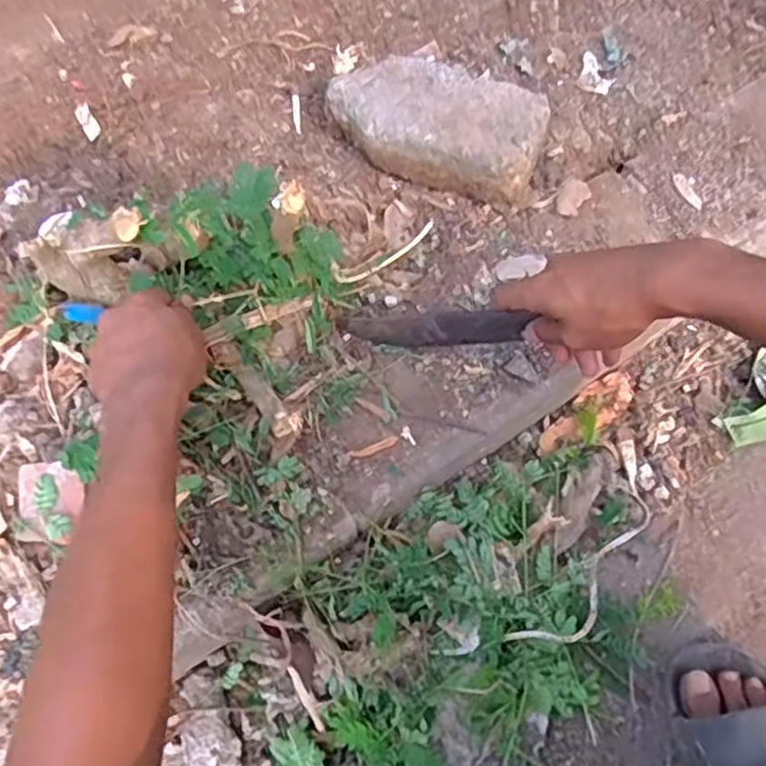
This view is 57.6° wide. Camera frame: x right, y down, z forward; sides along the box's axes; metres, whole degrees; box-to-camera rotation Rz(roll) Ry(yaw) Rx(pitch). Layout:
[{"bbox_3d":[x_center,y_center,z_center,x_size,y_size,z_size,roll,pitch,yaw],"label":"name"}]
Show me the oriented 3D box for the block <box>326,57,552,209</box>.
[{"bbox_3d":[0.051,-0.242,0.665,0.199,0.069,0.099,23,67,10],"label":"block"}]

